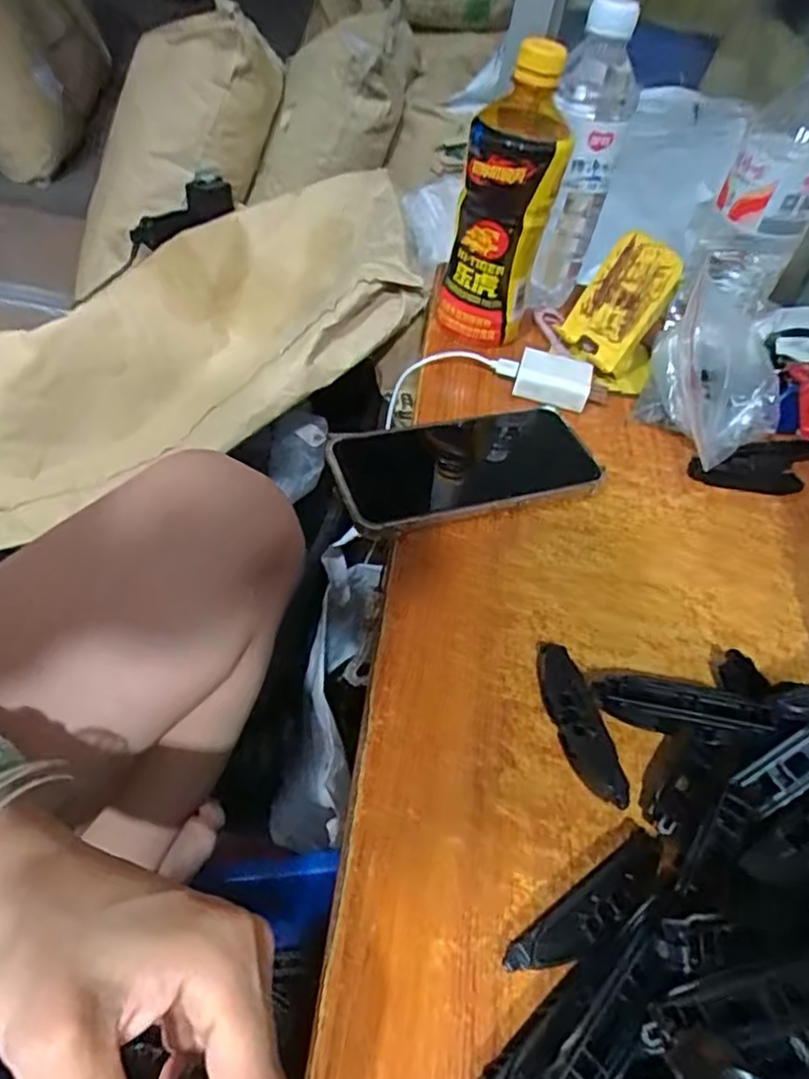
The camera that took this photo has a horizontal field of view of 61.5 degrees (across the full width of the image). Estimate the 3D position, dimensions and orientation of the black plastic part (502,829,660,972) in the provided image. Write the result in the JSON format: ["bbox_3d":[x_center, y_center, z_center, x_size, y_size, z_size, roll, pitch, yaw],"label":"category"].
[{"bbox_3d":[0.075,0.146,0.268,0.084,0.016,0.021,-24,57,-28],"label":"black plastic part"}]

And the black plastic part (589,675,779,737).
[{"bbox_3d":[0.127,0.079,0.315,0.076,0.023,0.019,5,45,15],"label":"black plastic part"}]

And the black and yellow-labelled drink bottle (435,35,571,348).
[{"bbox_3d":[0.071,-0.240,0.488,0.066,0.185,0.067,11,48,1],"label":"black and yellow-labelled drink bottle"}]

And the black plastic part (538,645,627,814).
[{"bbox_3d":[0.080,0.085,0.322,0.020,0.019,0.081,-8,50,-16],"label":"black plastic part"}]

